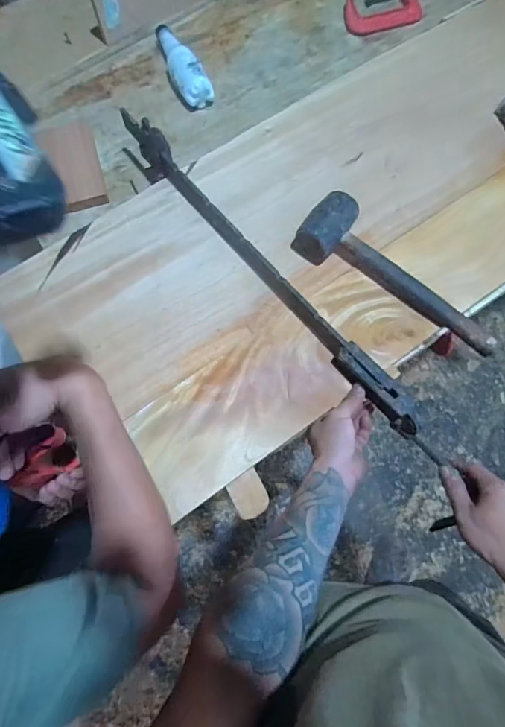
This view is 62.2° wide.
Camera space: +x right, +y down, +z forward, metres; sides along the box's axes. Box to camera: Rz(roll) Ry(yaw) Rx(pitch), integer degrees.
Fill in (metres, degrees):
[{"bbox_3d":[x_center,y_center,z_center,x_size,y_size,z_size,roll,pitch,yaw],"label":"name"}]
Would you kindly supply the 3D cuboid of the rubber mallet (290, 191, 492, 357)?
[{"bbox_3d":[0.205,-0.111,0.611,0.107,0.062,0.323,-42,79,-11],"label":"rubber mallet"}]

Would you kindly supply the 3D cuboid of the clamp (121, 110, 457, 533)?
[{"bbox_3d":[0.040,-0.095,0.626,0.056,0.113,0.789,-39,78,-10],"label":"clamp"}]

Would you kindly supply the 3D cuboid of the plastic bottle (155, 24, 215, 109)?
[{"bbox_3d":[-0.142,-0.580,0.807,0.057,0.049,0.196,-29,77,-10],"label":"plastic bottle"}]

